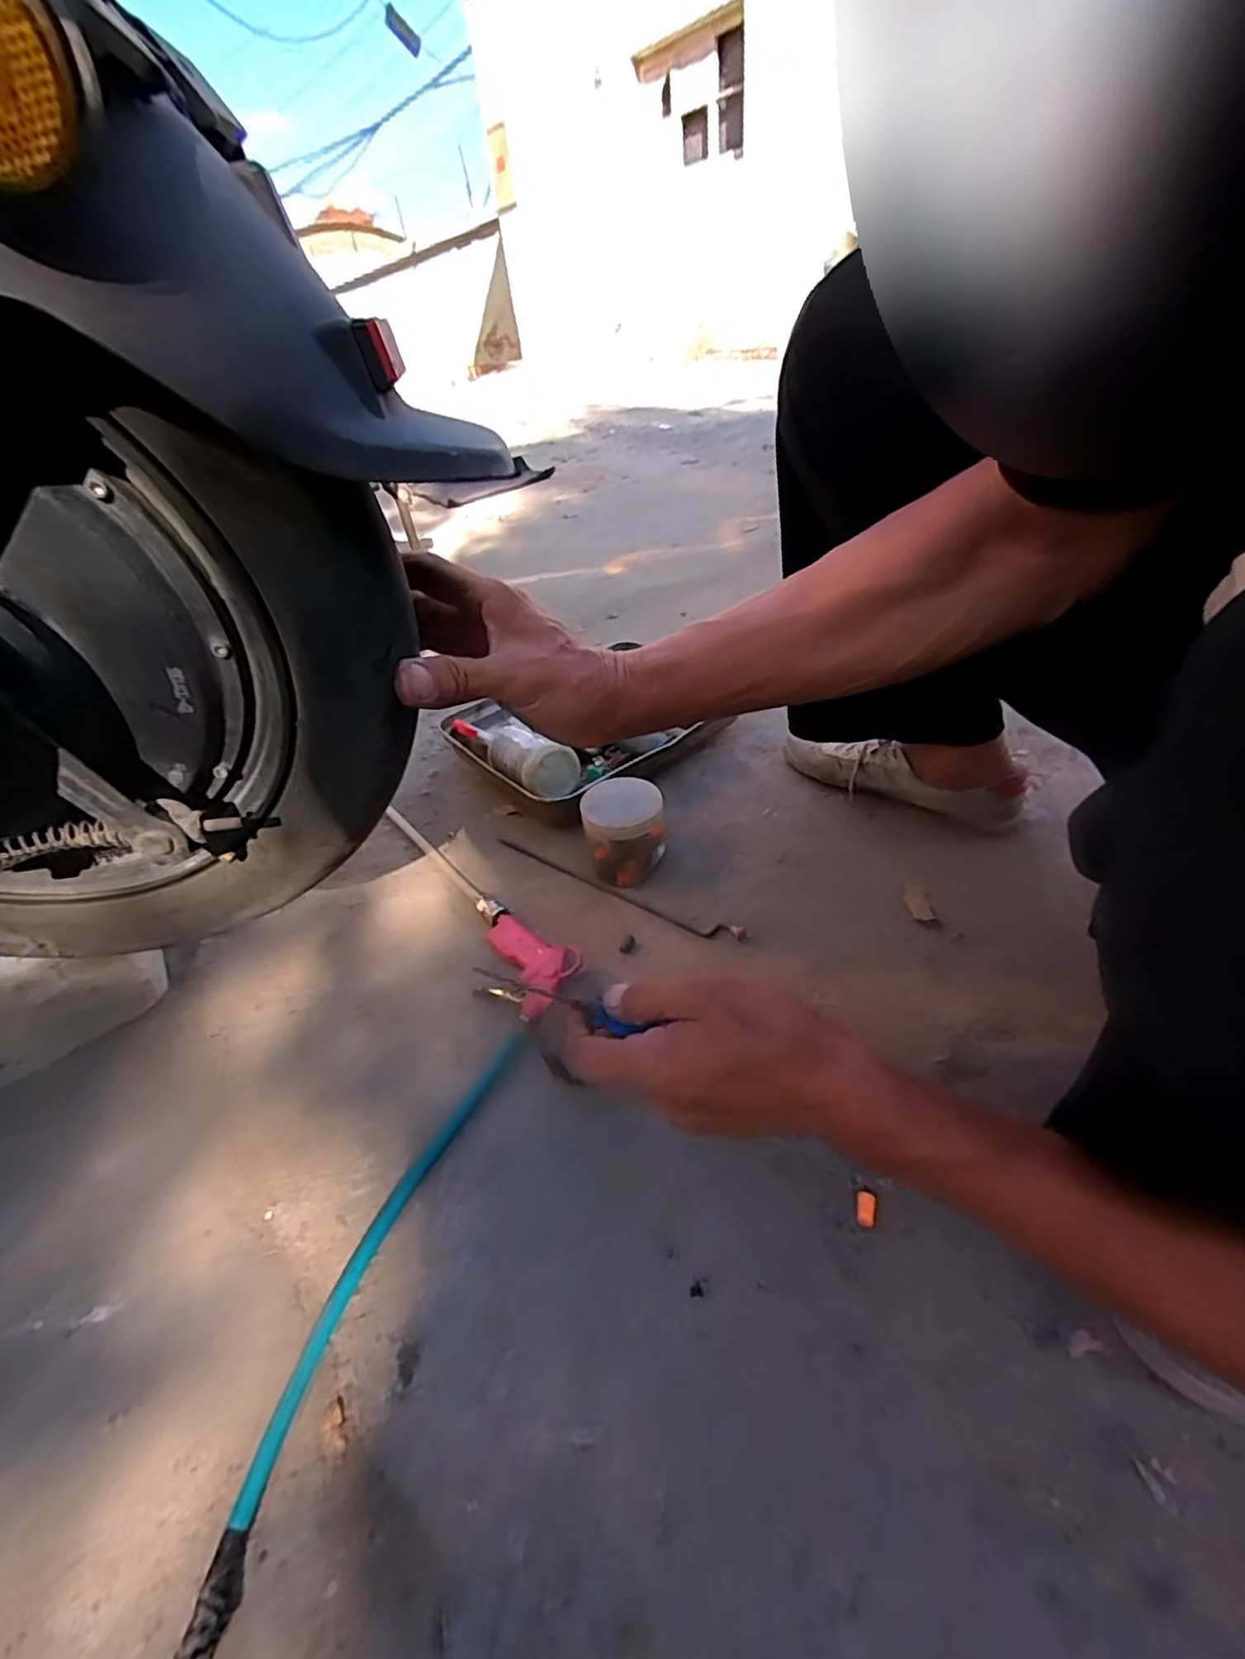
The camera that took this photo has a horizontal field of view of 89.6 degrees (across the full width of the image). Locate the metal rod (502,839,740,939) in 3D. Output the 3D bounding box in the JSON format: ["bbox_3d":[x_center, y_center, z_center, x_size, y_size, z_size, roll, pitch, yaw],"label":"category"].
[{"bbox_3d":[-0.020,0.061,0.663,0.315,0.005,0.028,17,37,29],"label":"metal rod"}]

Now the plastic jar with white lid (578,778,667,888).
[{"bbox_3d":[0.003,0.000,0.659,0.082,0.081,0.092,-5,38,3],"label":"plastic jar with white lid"}]

